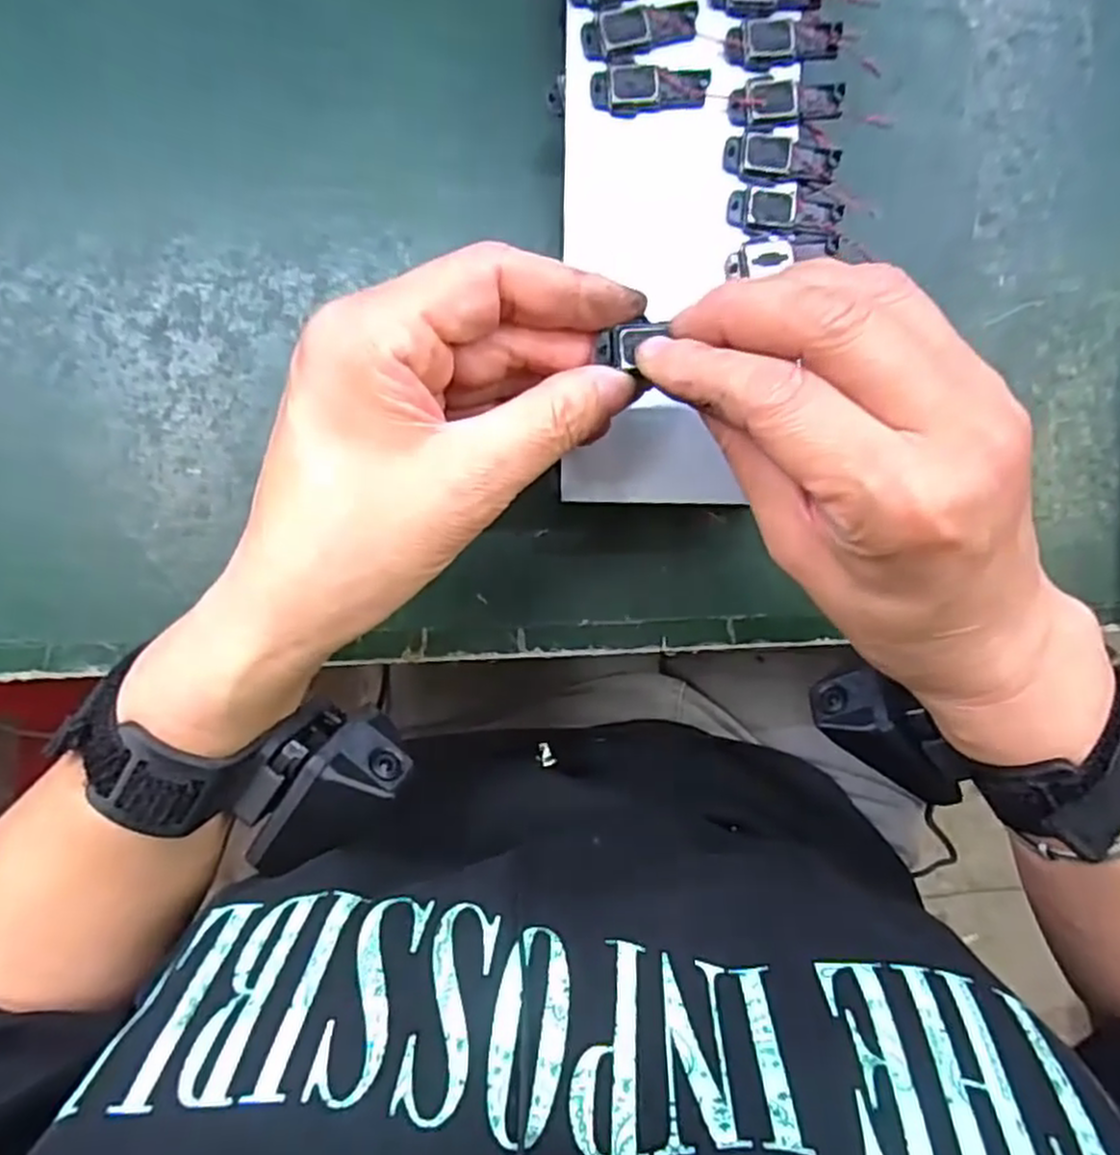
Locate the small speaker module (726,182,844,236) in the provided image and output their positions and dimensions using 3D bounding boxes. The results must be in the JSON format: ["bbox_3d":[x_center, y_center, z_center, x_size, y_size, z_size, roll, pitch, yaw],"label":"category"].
[{"bbox_3d":[0.078,-0.127,0.264,0.039,0.004,0.016,-9,93,-4],"label":"small speaker module"}]

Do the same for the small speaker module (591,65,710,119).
[{"bbox_3d":[0.031,-0.165,0.259,0.040,0.006,0.014,-5,93,-4],"label":"small speaker module"}]

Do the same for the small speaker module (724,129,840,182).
[{"bbox_3d":[0.077,-0.145,0.262,0.040,0.004,0.018,-7,93,-4],"label":"small speaker module"}]

